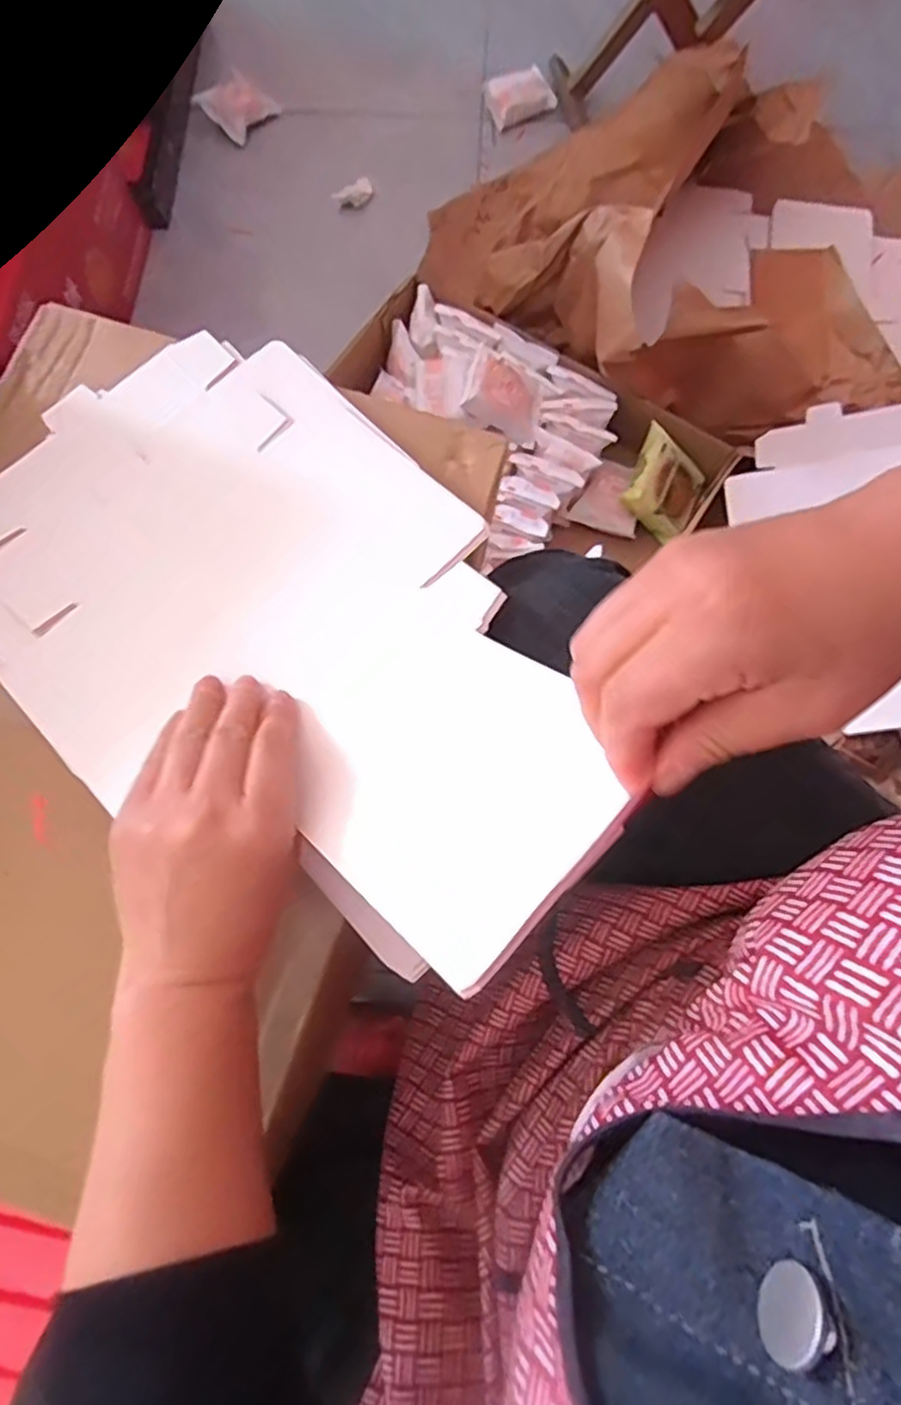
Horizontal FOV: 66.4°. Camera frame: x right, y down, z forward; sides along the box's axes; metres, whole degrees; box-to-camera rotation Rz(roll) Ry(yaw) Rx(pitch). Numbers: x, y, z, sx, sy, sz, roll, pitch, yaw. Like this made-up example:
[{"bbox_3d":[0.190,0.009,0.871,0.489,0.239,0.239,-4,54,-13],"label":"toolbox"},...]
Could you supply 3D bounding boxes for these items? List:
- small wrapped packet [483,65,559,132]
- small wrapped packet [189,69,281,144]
[{"bbox_3d":[0.100,-0.903,1.024,0.091,0.018,0.081,-24,76,-5],"label":"small wrapped packet"},{"bbox_3d":[-0.318,-0.888,1.024,0.099,0.033,0.082,36,78,9],"label":"small wrapped packet"}]

